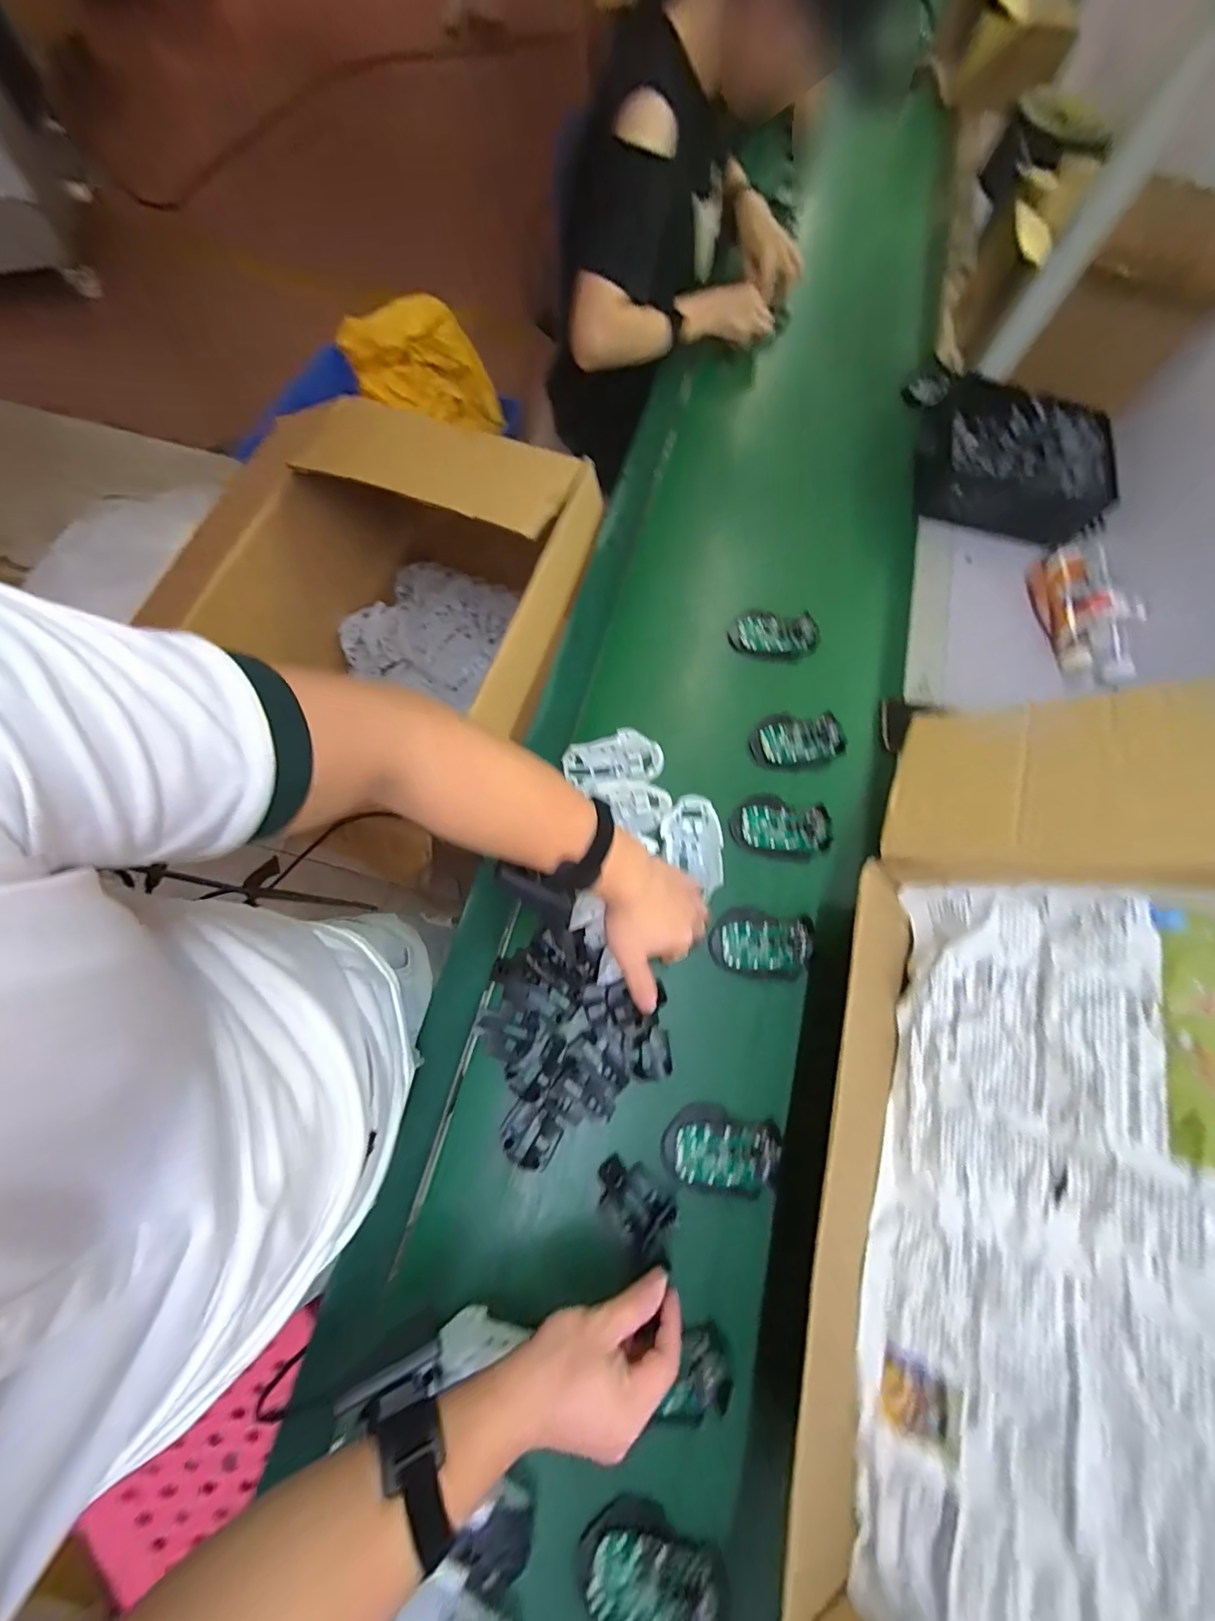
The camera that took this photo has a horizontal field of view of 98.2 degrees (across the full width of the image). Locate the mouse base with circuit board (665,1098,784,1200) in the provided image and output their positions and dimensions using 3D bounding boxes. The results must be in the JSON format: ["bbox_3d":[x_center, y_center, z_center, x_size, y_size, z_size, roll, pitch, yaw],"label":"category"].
[{"bbox_3d":[0.110,0.330,0.509,0.106,0.030,0.072,9,70,2],"label":"mouse base with circuit board"}]

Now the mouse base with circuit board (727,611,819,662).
[{"bbox_3d":[0.221,-0.234,0.697,0.111,0.030,0.062,15,71,4],"label":"mouse base with circuit board"}]

